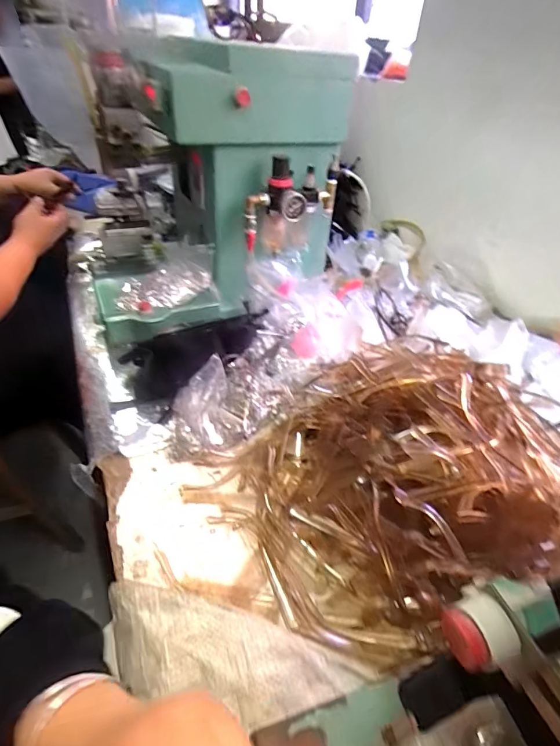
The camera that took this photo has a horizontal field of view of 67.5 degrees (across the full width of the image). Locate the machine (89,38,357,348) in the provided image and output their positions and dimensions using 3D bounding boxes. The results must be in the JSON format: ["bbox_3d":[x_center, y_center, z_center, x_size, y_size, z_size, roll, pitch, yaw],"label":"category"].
[{"bbox_3d":[-0.133,-0.307,0.731,0.408,0.407,0.308,-14,43,-20],"label":"machine"}]

